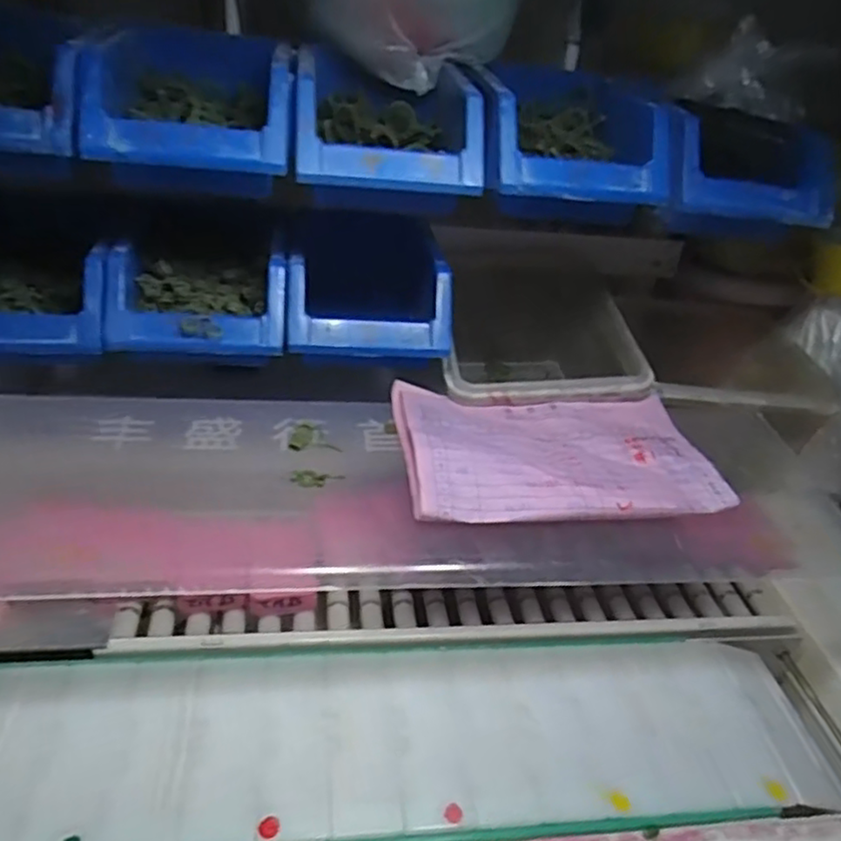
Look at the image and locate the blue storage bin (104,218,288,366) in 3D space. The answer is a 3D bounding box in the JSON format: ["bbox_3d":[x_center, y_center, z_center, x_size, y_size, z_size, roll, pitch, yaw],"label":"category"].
[{"bbox_3d":[-0.164,-0.106,0.527,0.125,0.076,0.124,2,33,-8],"label":"blue storage bin"}]

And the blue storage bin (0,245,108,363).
[{"bbox_3d":[-0.285,-0.086,0.504,0.127,0.068,0.110,1,33,-9],"label":"blue storage bin"}]

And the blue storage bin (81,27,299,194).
[{"bbox_3d":[-0.153,-0.234,0.496,0.128,0.062,0.206,2,33,-8],"label":"blue storage bin"}]

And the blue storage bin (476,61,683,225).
[{"bbox_3d":[0.112,-0.206,0.536,0.131,0.092,0.185,6,33,-2],"label":"blue storage bin"}]

